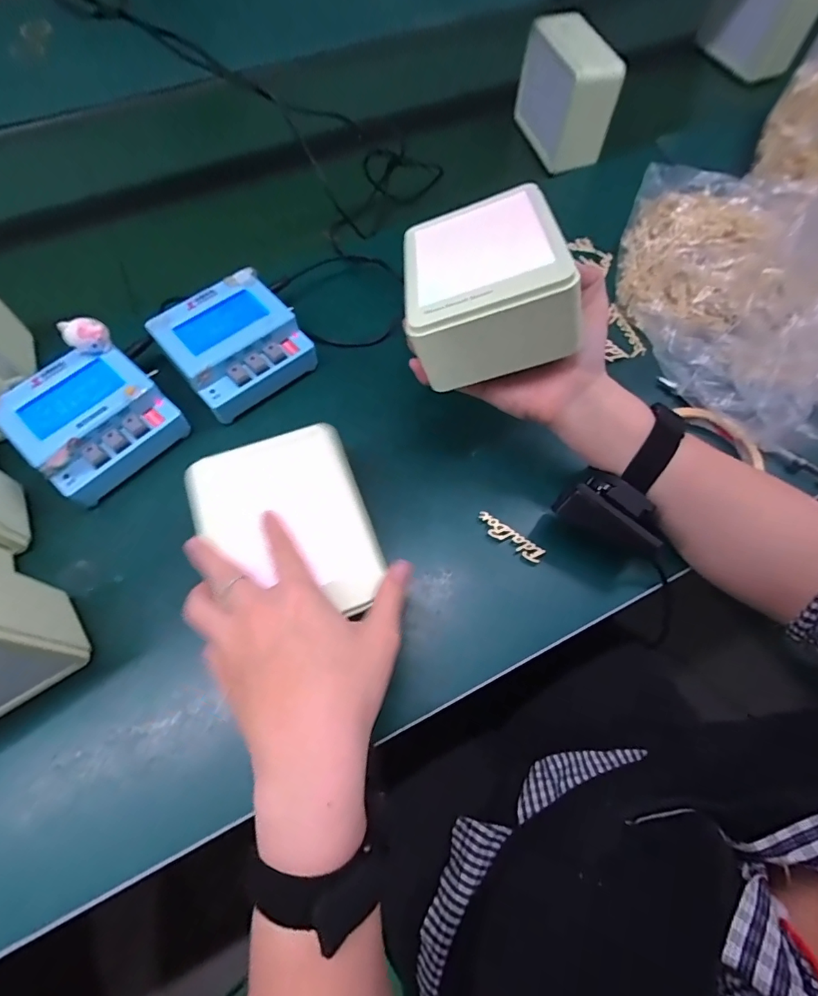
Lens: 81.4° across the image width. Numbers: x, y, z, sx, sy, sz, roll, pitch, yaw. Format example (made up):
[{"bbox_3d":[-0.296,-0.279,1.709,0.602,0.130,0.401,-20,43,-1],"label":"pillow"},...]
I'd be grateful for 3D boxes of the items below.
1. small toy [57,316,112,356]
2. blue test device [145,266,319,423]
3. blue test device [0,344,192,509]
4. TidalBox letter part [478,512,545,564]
[{"bbox_3d":[-0.250,-0.125,0.371,0.029,0.030,0.021,-39,69,-17],"label":"small toy"},{"bbox_3d":[-0.150,-0.130,0.413,0.103,0.053,0.100,-39,70,-17],"label":"blue test device"},{"bbox_3d":[-0.248,-0.062,0.375,0.097,0.043,0.101,39,70,17],"label":"blue test device"},{"bbox_3d":[0.078,0.030,0.364,0.055,0.008,0.013,35,69,16],"label":"TidalBox letter part"}]

